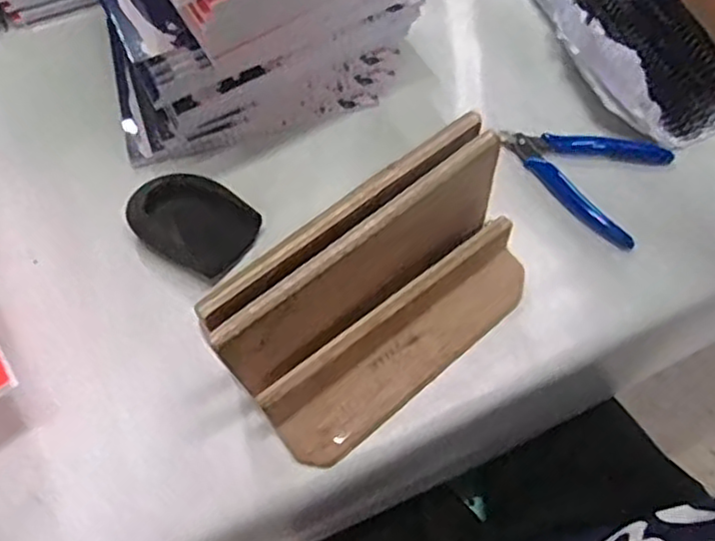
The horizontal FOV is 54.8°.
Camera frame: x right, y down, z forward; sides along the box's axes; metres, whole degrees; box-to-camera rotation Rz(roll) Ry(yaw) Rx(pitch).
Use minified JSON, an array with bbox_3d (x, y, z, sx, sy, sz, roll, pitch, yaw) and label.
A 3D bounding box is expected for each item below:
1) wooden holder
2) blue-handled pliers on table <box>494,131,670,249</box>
[{"bbox_3d":[0.018,0.017,0.424,0.197,0.121,0.095,-38,71,-13],"label":"wooden holder"},{"bbox_3d":[0.163,-0.076,0.519,0.118,0.010,0.087,25,70,11],"label":"blue-handled pliers on table"}]

